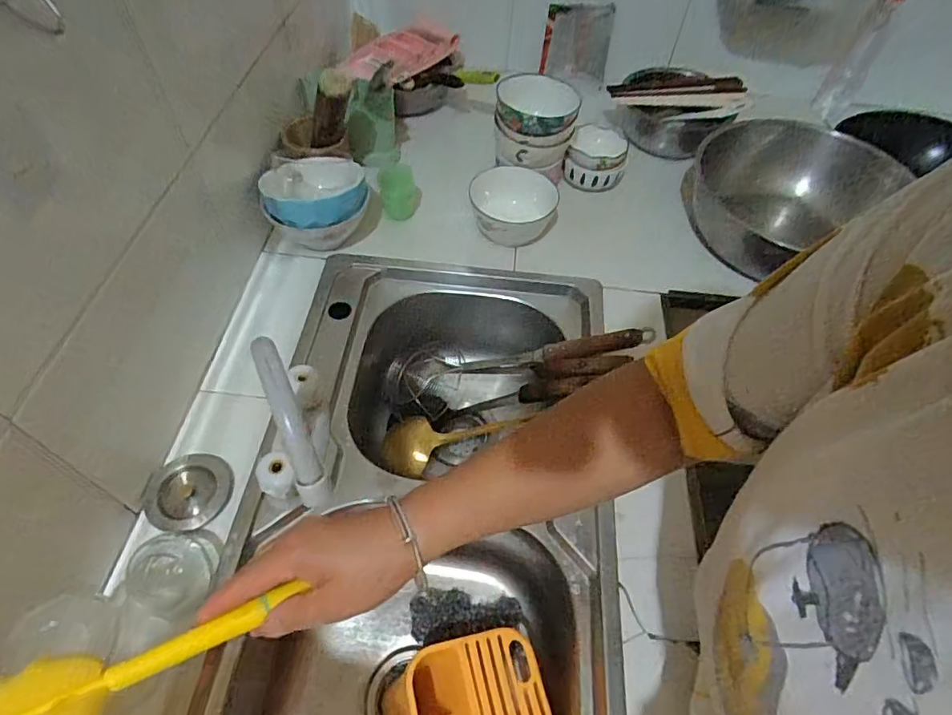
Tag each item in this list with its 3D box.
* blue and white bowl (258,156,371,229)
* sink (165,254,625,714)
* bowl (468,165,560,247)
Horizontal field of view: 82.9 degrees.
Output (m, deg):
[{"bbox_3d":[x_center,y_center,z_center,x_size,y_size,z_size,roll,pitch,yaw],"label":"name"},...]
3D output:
[{"bbox_3d":[-0.224,-0.229,0.751,0.142,0.062,0.110,-10,56,-11],"label":"blue and white bowl"},{"bbox_3d":[-0.057,0.223,0.640,0.403,0.230,0.739,6,54,1],"label":"sink"},{"bbox_3d":[0.058,-0.223,0.810,0.126,0.069,0.126,2,54,-2],"label":"bowl"}]

